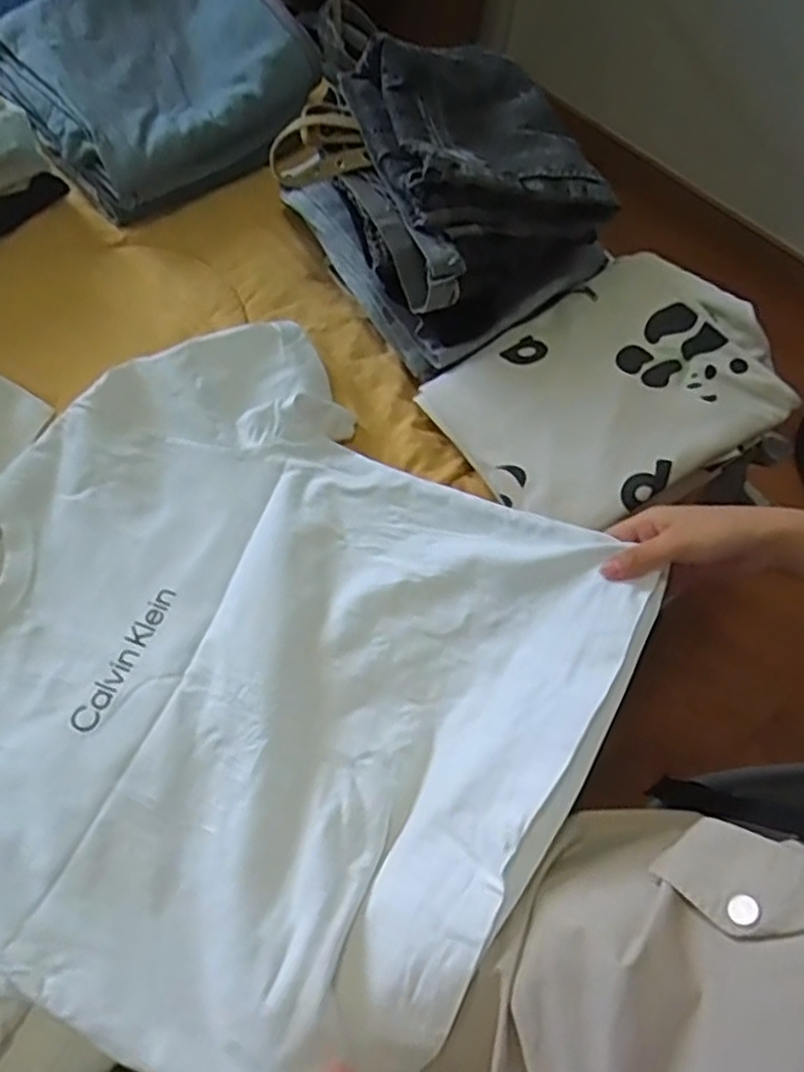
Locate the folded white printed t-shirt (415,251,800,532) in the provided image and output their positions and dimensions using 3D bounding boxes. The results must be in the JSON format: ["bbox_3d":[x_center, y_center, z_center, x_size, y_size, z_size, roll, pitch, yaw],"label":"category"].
[{"bbox_3d":[0.174,-0.127,0.630,0.248,0.076,0.208,-28,66,-16],"label":"folded white printed t-shirt"}]

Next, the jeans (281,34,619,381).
[{"bbox_3d":[0.035,-0.316,0.673,0.209,0.162,0.252,-28,66,-16],"label":"jeans"}]

